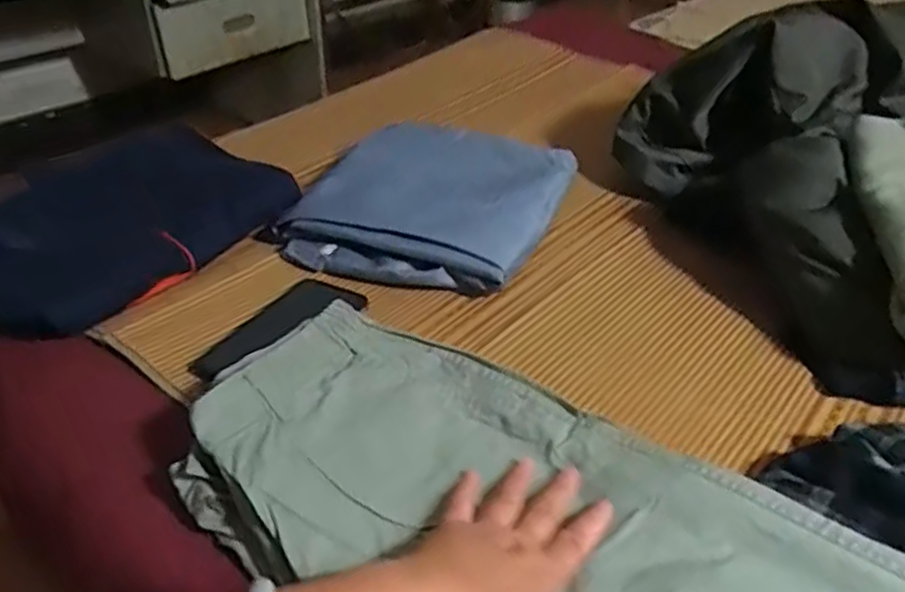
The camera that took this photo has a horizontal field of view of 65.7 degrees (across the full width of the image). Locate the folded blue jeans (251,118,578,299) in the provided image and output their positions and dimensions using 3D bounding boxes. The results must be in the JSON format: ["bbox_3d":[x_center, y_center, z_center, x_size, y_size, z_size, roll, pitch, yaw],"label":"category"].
[{"bbox_3d":[-0.025,-0.119,0.788,0.262,0.062,0.284,13,37,16],"label":"folded blue jeans"}]

